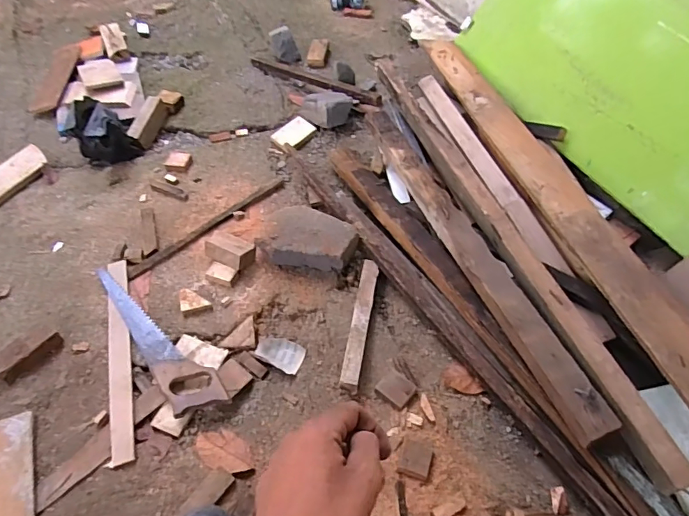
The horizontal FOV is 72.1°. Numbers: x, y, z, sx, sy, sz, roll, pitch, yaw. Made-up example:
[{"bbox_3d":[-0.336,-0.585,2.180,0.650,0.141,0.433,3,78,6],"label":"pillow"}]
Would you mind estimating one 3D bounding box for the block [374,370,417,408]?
[{"bbox_3d":[0.093,0.238,0.857,0.061,0.017,0.050,32,58,24],"label":"block"}]

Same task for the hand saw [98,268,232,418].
[{"bbox_3d":[-0.381,0.144,0.942,0.091,0.029,0.416,-34,58,-24],"label":"hand saw"}]

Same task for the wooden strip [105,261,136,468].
[{"bbox_3d":[-0.438,0.178,0.922,0.045,0.009,0.433,-13,54,-10],"label":"wooden strip"}]

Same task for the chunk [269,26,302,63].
[{"bbox_3d":[-0.200,-0.719,1.609,0.098,0.098,0.075,-9,51,-6],"label":"chunk"}]

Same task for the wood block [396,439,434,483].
[{"bbox_3d":[0.116,0.327,0.765,0.049,0.017,0.052,16,53,13],"label":"wood block"}]

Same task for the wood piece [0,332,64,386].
[{"bbox_3d":[-0.607,0.181,0.906,0.067,0.033,0.117,37,60,27],"label":"wood piece"}]

